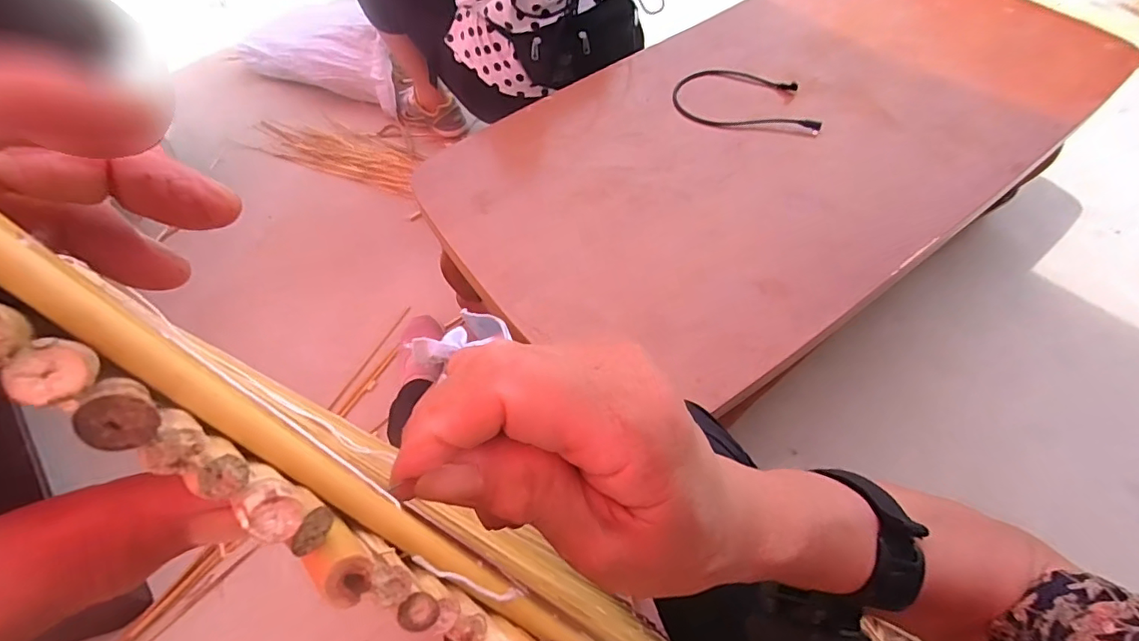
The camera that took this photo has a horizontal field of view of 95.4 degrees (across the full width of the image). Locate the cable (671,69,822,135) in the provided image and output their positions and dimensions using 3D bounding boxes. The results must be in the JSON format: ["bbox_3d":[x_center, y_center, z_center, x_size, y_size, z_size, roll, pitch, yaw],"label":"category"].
[{"bbox_3d":[0.286,-0.368,0.862,0.223,0.017,0.166,0,59,5],"label":"cable"}]

